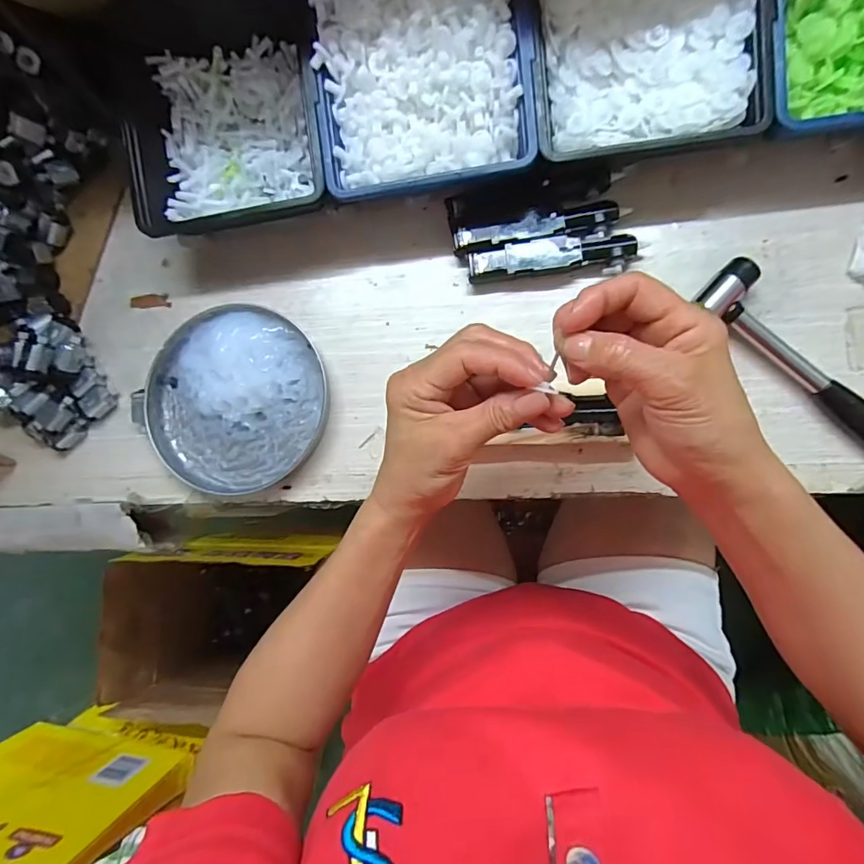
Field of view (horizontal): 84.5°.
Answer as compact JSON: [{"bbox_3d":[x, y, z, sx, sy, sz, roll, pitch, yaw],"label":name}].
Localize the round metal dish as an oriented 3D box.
[{"bbox_3d":[-0.154,-0.026,0.374,0.140,0.022,0.141,0,86,7],"label":"round metal dish"}]

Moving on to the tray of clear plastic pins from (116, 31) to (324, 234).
[{"bbox_3d":[-0.151,-0.226,0.370,0.143,0.062,0.144,-8,85,6],"label":"tray of clear plastic pins"}]

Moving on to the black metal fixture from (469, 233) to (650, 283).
[{"bbox_3d":[0.089,-0.126,0.351,0.121,0.022,0.026,-5,85,6],"label":"black metal fixture"}]

